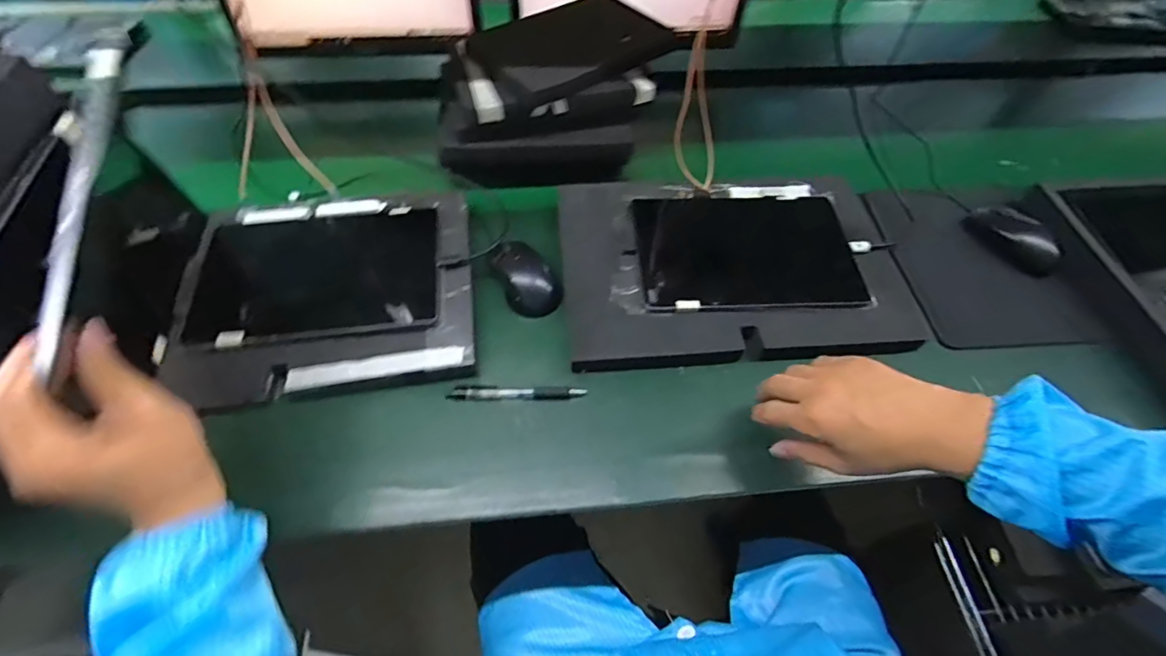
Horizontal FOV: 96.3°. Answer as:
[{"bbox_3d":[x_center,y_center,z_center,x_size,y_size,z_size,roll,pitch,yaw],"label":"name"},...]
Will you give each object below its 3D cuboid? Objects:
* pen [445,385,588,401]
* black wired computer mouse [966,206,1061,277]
[{"bbox_3d":[-0.068,0.067,0.541,0.139,0.009,0.016,1,55,-1],"label":"pen"},{"bbox_3d":[0.559,-0.118,0.677,0.053,0.033,0.110,-33,62,-22],"label":"black wired computer mouse"}]

